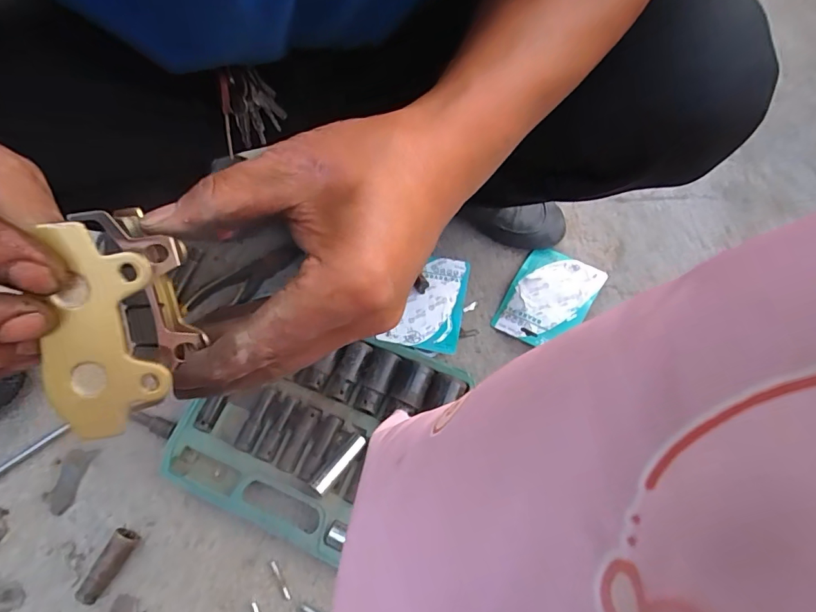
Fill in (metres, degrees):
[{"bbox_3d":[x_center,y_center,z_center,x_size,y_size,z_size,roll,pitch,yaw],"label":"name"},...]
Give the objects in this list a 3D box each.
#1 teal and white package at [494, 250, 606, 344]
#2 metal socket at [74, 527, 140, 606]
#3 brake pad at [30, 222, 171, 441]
[{"bbox_3d":[0.189,-0.014,0.629,0.101,0.025,0.140,30,73,14],"label":"teal and white package"},{"bbox_3d":[-0.345,0.299,0.540,0.025,0.028,0.082,27,72,13],"label":"metal socket"},{"bbox_3d":[-0.108,0.010,0.166,0.038,0.007,0.073,2,98,3],"label":"brake pad"}]

